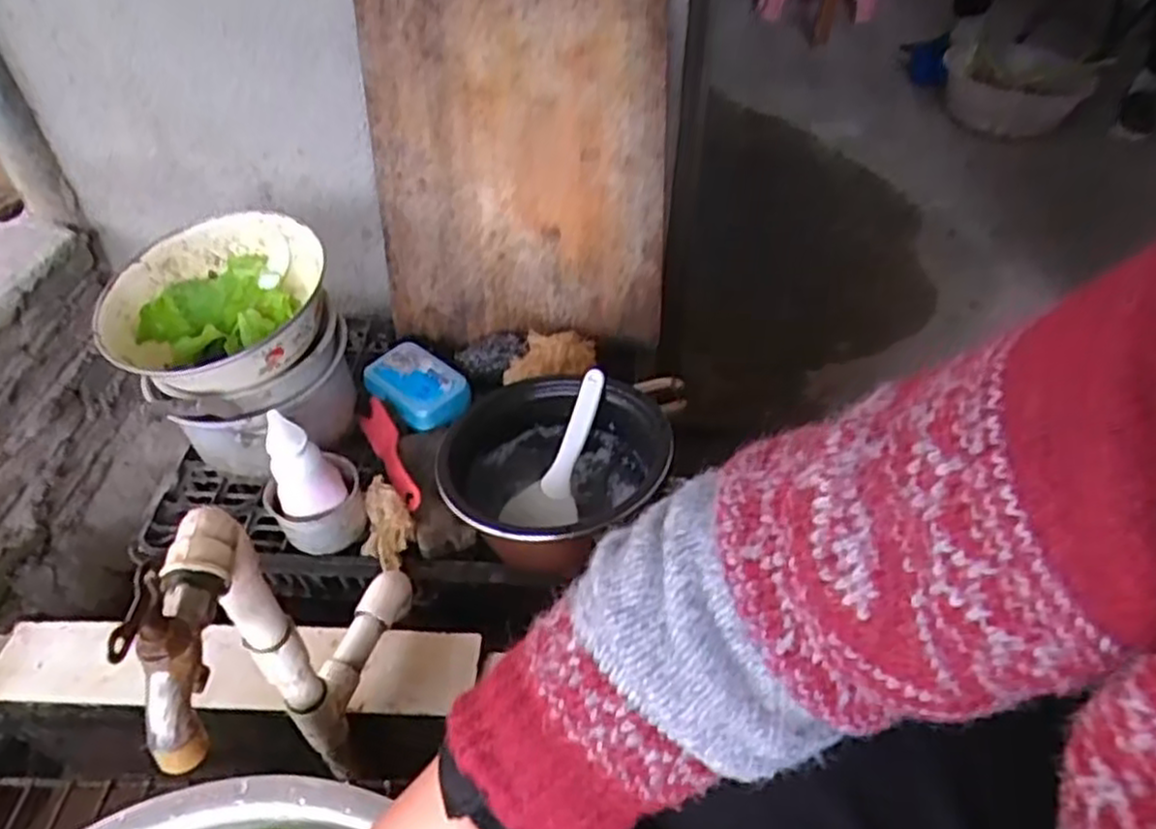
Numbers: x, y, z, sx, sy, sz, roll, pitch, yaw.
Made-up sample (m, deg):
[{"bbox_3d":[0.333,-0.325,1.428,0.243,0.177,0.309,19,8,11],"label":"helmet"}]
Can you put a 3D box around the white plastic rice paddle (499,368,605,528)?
[{"bbox_3d":[-0.015,0.036,0.714,0.064,0.040,0.164,14,64,15],"label":"white plastic rice paddle"}]

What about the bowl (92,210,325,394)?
[{"bbox_3d":[-0.331,-0.098,0.709,0.193,0.075,0.181,-10,45,-10],"label":"bowl"}]

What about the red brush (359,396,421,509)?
[{"bbox_3d":[-0.185,0.037,0.770,0.027,0.031,0.153,-21,48,-21],"label":"red brush"}]

